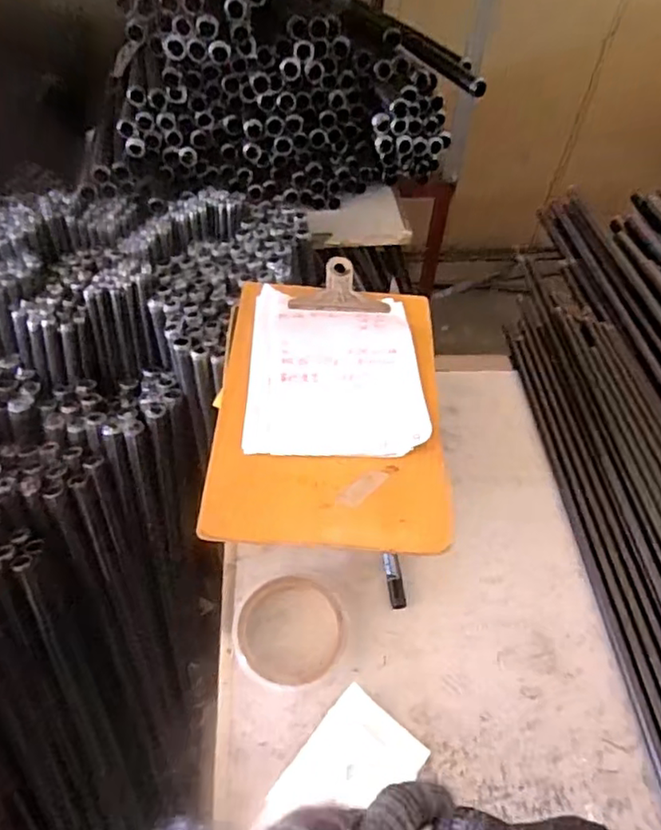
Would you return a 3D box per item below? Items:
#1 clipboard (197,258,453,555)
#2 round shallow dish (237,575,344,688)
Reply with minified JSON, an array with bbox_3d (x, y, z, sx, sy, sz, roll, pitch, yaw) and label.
[{"bbox_3d":[0.001,-0.017,0.548,0.191,0.025,0.283,3,53,-1],"label":"clipboard"},{"bbox_3d":[-0.034,0.182,0.519,0.089,0.010,0.090,2,53,-2],"label":"round shallow dish"}]

